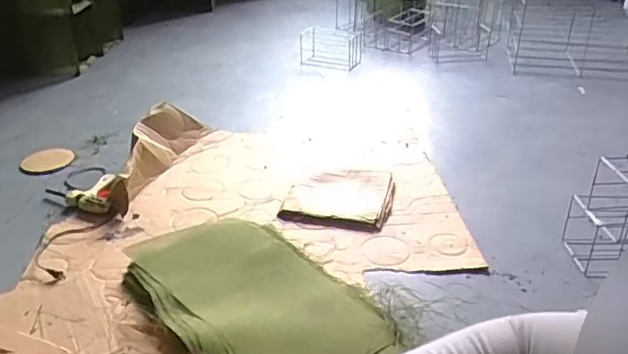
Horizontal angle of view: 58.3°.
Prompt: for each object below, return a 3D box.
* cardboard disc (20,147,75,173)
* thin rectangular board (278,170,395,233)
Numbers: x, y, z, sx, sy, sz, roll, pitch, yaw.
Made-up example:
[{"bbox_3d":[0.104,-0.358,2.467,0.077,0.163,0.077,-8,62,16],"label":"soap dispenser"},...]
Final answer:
[{"bbox_3d":[-0.848,-0.054,1.798,0.154,0.015,0.147,-2,38,2],"label":"cardboard disc"},{"bbox_3d":[0.075,0.054,1.595,0.284,0.032,0.305,8,31,13],"label":"thin rectangular board"}]

